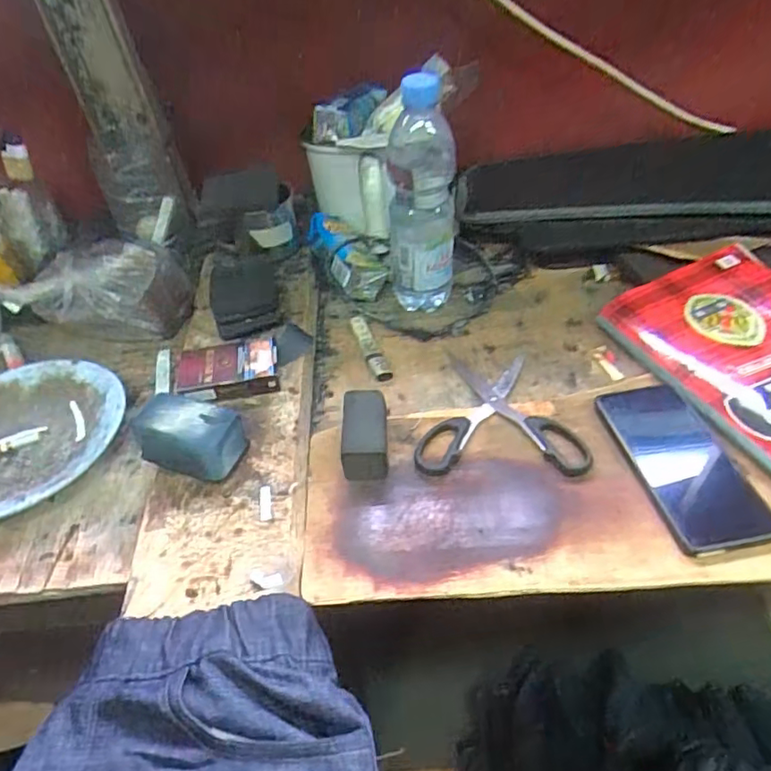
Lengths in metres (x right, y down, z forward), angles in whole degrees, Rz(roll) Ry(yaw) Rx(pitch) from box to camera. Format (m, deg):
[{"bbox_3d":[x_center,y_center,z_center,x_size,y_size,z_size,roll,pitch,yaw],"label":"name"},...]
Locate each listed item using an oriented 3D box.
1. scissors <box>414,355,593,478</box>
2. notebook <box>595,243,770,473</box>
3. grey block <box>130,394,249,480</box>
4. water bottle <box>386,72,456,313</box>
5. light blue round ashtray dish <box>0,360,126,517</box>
[{"bbox_3d":[0.103,0.023,0.555,0.145,0.014,0.152,-1,45,5],"label":"scissors"},{"bbox_3d":[0.355,-0.032,0.558,0.189,0.019,0.255,-21,47,-9],"label":"notebook"},{"bbox_3d":[-0.164,0.045,0.506,0.087,0.051,0.053,10,47,17],"label":"grey block"},{"bbox_3d":[0.035,-0.195,0.621,0.068,0.231,0.079,-4,43,2],"label":"water bottle"},{"bbox_3d":[-0.342,0.051,0.555,0.186,0.032,0.184,-3,45,3],"label":"light blue round ashtray dish"}]

